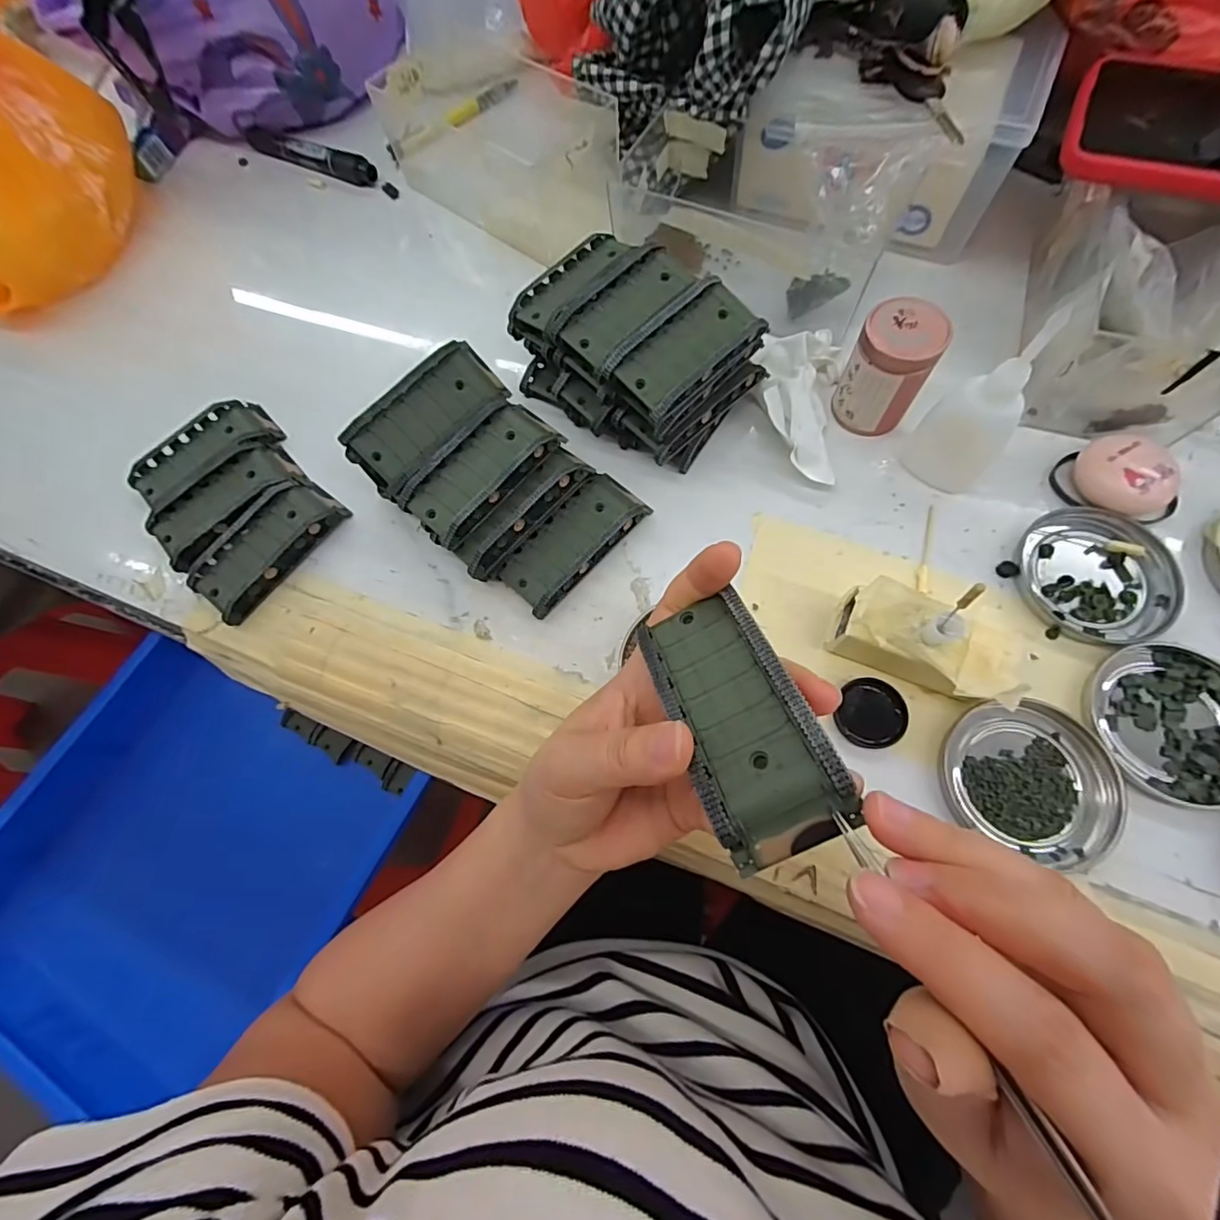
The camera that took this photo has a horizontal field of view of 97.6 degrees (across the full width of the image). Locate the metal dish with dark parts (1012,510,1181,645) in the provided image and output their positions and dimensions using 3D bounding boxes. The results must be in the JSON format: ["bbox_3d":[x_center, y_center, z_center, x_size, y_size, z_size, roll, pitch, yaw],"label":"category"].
[{"bbox_3d":[0.269,-0.020,0.295,0.074,0.010,0.078,-1,70,4],"label":"metal dish with dark parts"}]

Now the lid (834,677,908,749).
[{"bbox_3d":[0.138,0.054,0.281,0.032,0.009,0.036,20,73,11],"label":"lid"}]

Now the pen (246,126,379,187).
[{"bbox_3d":[-0.265,-0.401,0.476,0.136,0.022,0.021,26,74,13],"label":"pen"}]

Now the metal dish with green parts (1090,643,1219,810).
[{"bbox_3d":[0.285,0.056,0.267,0.073,0.008,0.077,-1,70,4],"label":"metal dish with green parts"}]

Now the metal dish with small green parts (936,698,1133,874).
[{"bbox_3d":[0.209,0.081,0.263,0.078,0.017,0.073,-1,70,4],"label":"metal dish with small green parts"}]

